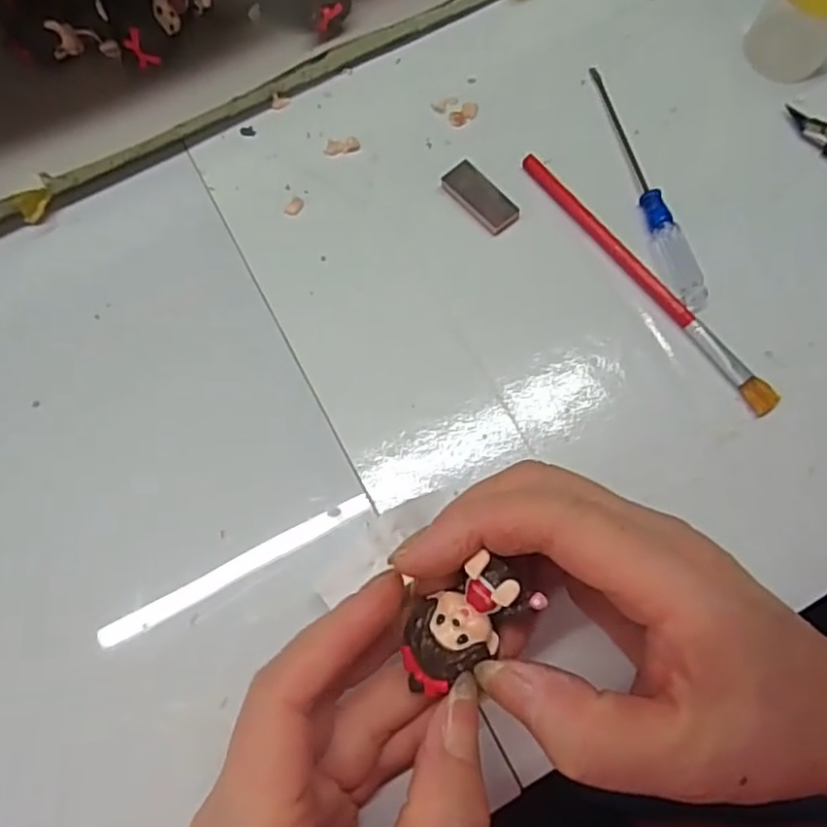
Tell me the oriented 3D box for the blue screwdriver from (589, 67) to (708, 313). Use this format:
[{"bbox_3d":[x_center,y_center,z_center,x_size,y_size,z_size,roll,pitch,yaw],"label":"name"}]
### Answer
[{"bbox_3d":[0.099,-0.102,0.289,0.011,0.010,0.125,-15,74,-6],"label":"blue screwdriver"}]

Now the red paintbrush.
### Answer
[{"bbox_3d":[0.095,-0.056,0.277,0.010,0.006,0.143,-39,78,-12],"label":"red paintbrush"}]

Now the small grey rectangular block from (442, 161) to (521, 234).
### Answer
[{"bbox_3d":[0.028,-0.092,0.286,0.017,0.005,0.035,-39,78,-12],"label":"small grey rectangular block"}]

